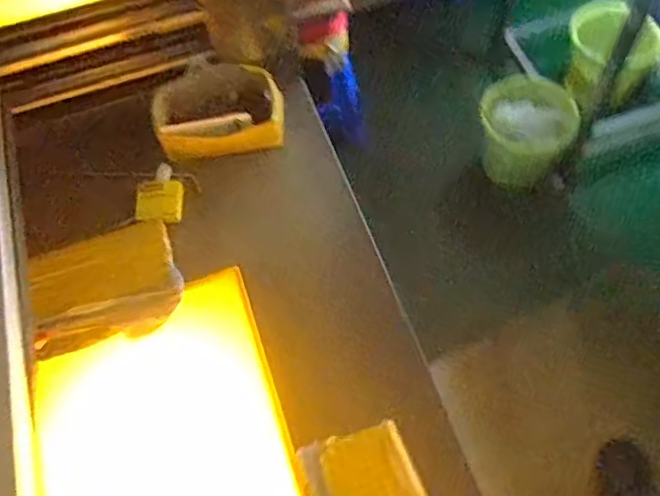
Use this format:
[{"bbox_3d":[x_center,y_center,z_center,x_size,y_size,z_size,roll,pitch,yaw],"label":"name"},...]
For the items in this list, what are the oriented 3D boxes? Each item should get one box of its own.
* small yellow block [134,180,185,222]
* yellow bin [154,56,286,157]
[{"bbox_3d":[-0.269,-0.074,0.964,0.067,0.032,0.074,0,63,4],"label":"small yellow block"},{"bbox_3d":[-0.179,-0.213,0.976,0.197,0.082,0.110,-6,62,1],"label":"yellow bin"}]

